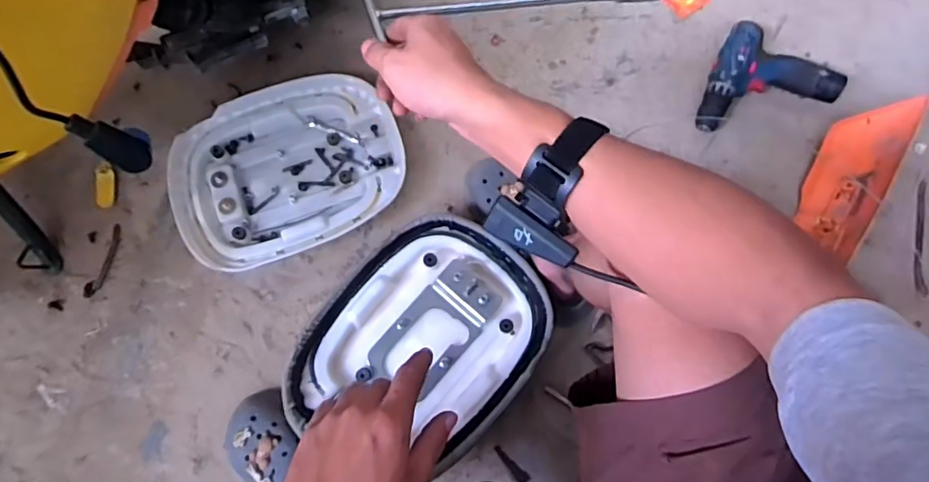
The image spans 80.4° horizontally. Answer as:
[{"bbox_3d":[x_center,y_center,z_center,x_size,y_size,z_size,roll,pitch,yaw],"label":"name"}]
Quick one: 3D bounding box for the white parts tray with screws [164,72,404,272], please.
[{"bbox_3d":[-0.276,-0.115,0.867,0.357,0.036,0.269,-20,79,-2],"label":"white parts tray with screws"}]

